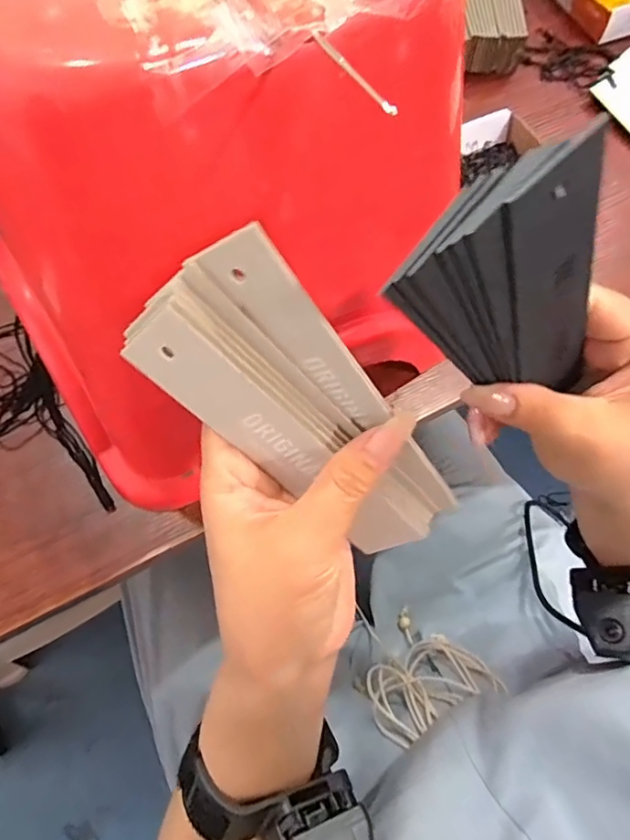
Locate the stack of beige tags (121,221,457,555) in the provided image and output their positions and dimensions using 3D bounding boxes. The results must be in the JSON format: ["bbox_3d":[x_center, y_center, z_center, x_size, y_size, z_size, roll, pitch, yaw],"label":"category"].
[{"bbox_3d":[0.000,0.000,0.186,0.125,0.063,0.009,43,30,-21],"label":"stack of beige tags"}]

